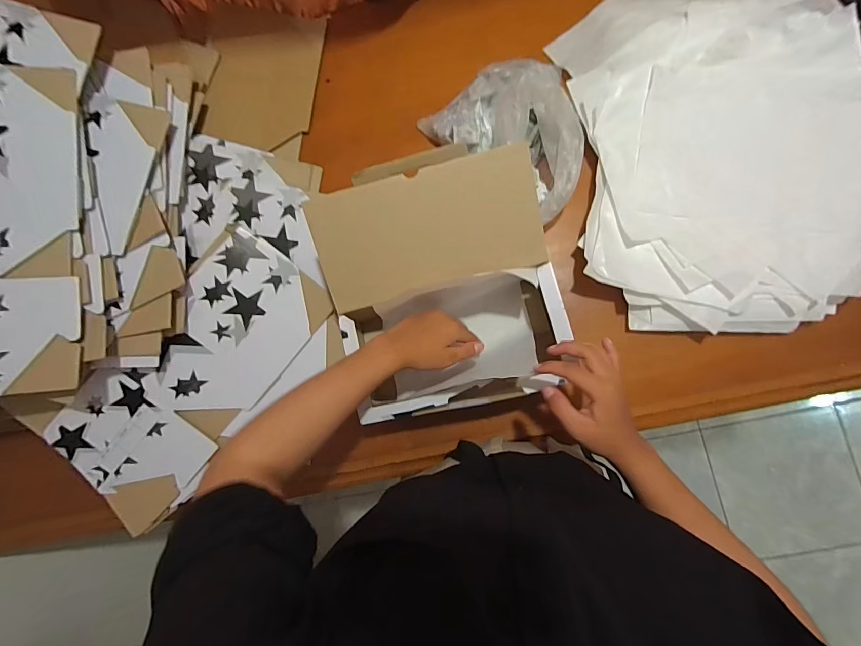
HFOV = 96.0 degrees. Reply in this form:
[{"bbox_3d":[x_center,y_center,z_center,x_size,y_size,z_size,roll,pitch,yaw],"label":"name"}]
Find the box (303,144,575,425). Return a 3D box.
[{"bbox_3d":[0.016,-0.040,0.516,0.277,0.162,0.297,-14,82,4],"label":"box"}]

